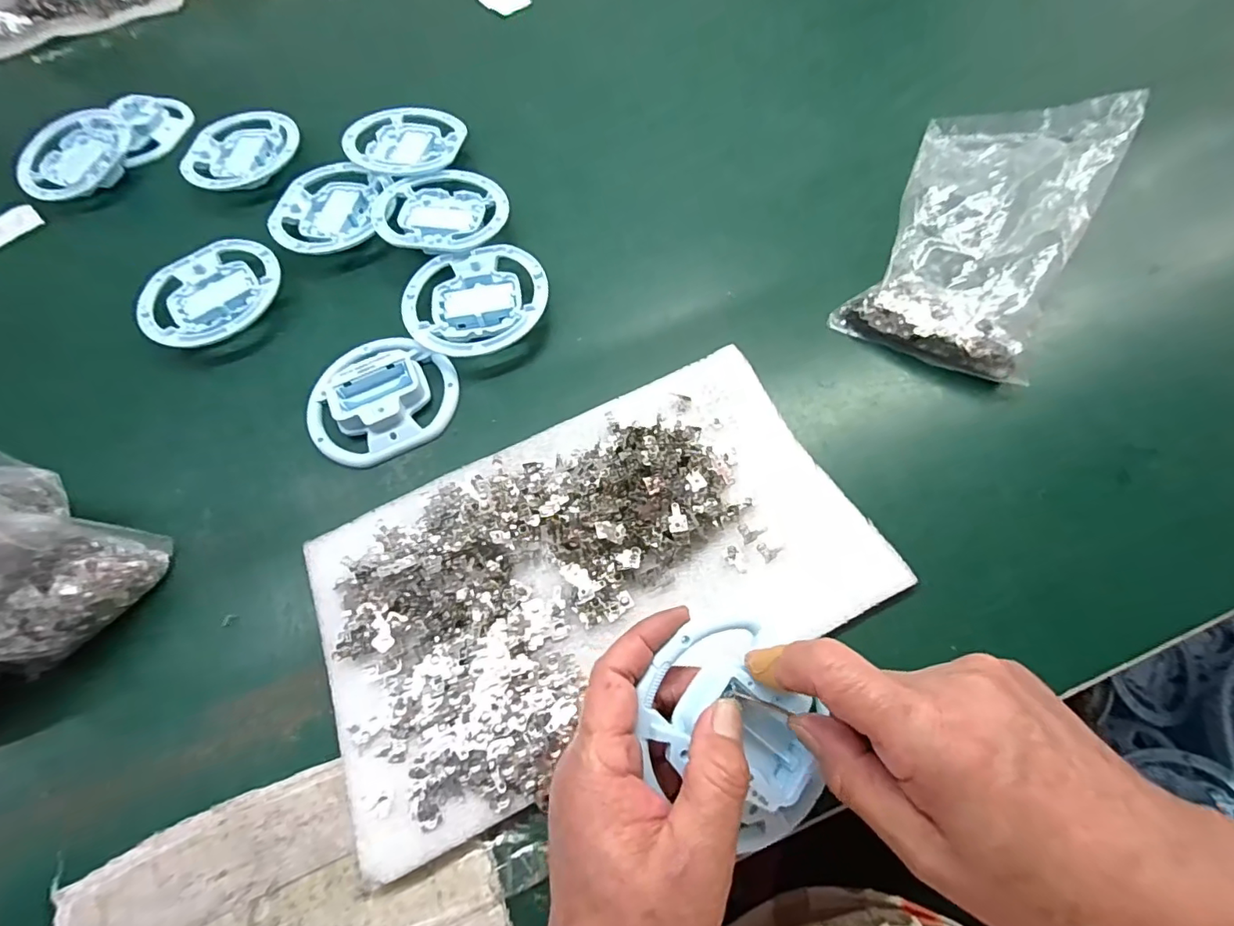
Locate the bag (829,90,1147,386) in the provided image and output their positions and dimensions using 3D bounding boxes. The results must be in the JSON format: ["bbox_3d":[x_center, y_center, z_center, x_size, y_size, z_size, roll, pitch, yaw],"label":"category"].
[{"bbox_3d":[0.251,-0.166,0.371,0.119,0.073,0.199,27,68,16],"label":"bag"}]

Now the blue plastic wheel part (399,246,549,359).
[{"bbox_3d":[-0.103,-0.117,0.401,0.103,0.019,0.096,-1,63,2],"label":"blue plastic wheel part"}]

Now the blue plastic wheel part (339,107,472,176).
[{"bbox_3d":[-0.189,-0.290,0.480,0.098,0.013,0.101,-1,63,2],"label":"blue plastic wheel part"}]

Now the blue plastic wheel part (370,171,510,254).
[{"bbox_3d":[-0.143,-0.207,0.435,0.106,0.017,0.096,8,64,7],"label":"blue plastic wheel part"}]

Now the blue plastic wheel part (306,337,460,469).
[{"bbox_3d":[-0.166,-0.051,0.373,0.101,0.021,0.098,-1,63,2],"label":"blue plastic wheel part"}]

